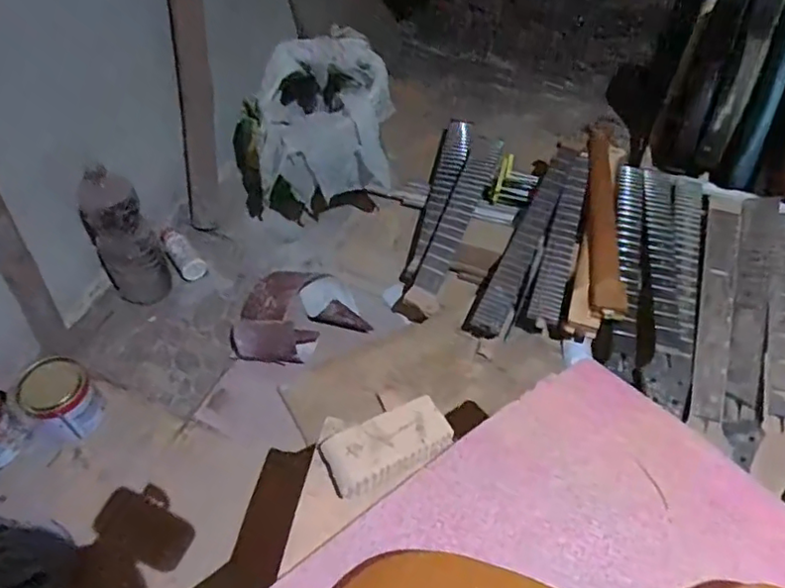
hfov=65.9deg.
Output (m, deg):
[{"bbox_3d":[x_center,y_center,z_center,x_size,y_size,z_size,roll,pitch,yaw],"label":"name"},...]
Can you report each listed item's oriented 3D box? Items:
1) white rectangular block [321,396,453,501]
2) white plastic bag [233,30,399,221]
[{"bbox_3d":[-0.004,0.141,0.570,0.118,0.020,0.059,-19,52,-16],"label":"white rectangular block"},{"bbox_3d":[-0.170,-0.331,1.281,0.324,0.318,0.247,-12,51,-11],"label":"white plastic bag"}]

